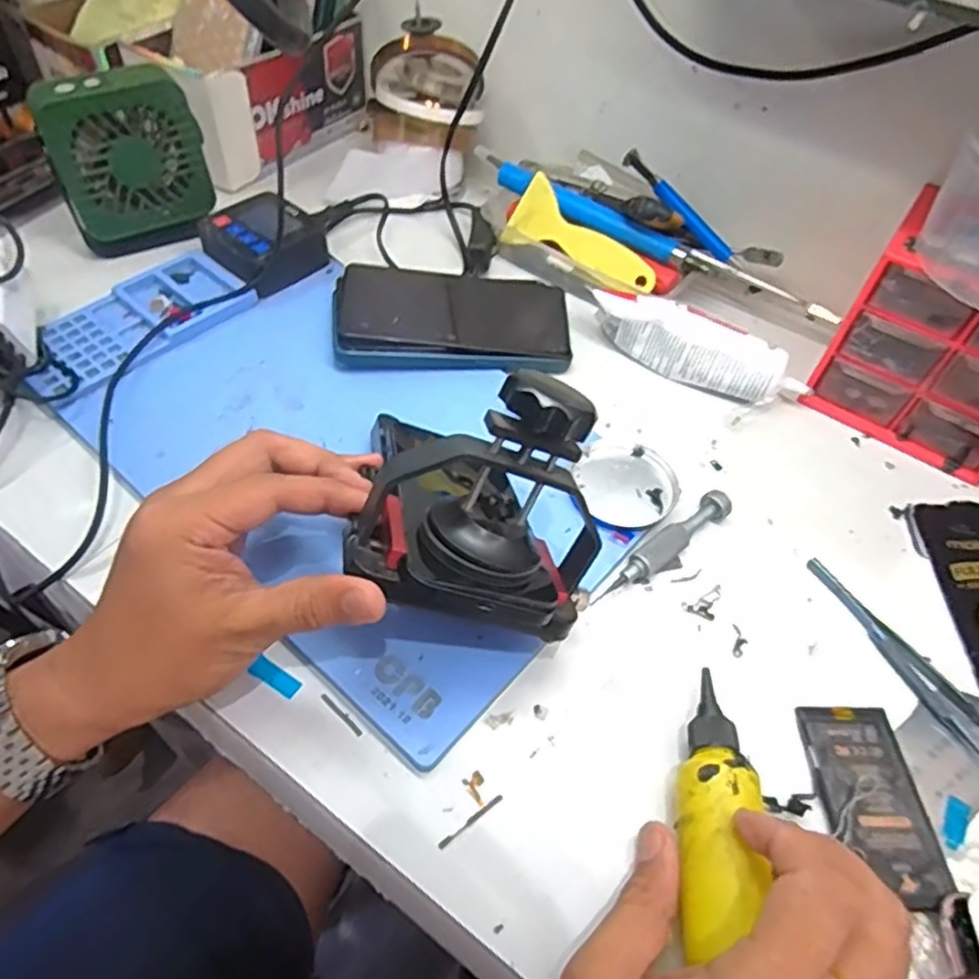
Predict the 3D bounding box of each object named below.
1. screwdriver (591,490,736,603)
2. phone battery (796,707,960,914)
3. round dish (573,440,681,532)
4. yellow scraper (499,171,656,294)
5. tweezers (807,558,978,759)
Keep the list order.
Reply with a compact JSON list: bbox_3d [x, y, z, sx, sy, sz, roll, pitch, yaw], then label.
[{"bbox_3d":[0.099,0.033,0.391,0.101,0.015,0.016,-33,62,-28],"label":"screwdriver"},{"bbox_3d":[0.174,0.141,0.316,0.045,0.009,0.085,1,51,-5],"label":"phone battery"},{"bbox_3d":[0.080,-0.001,0.416,0.058,0.015,0.061,3,51,-4],"label":"round dish"},{"bbox_3d":[0.068,-0.181,0.530,0.121,0.050,0.011,42,15,14],"label":"yellow scraper"},{"bbox_3d":[0.217,0.088,0.364,0.024,0.008,0.128,-23,57,-22],"label":"tweezers"}]

